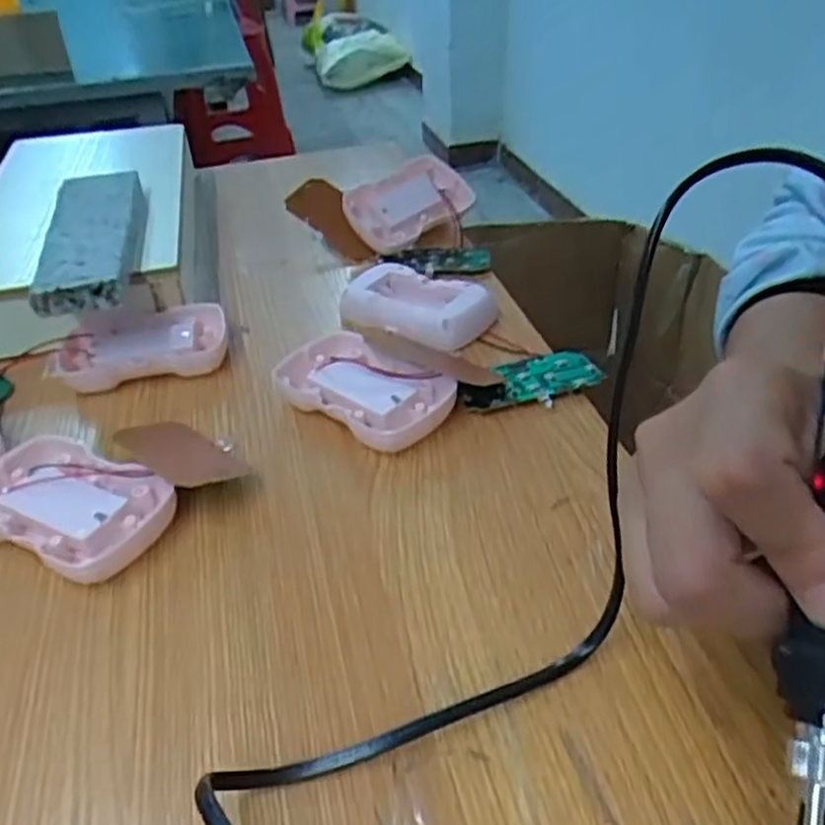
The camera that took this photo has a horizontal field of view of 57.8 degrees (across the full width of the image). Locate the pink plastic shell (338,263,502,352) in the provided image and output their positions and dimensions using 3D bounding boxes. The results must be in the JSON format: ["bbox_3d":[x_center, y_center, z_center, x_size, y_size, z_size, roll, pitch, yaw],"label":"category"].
[{"bbox_3d":[0.004,-0.063,0.433,0.080,0.020,0.054,16,42,24],"label":"pink plastic shell"}]

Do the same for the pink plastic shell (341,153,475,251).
[{"bbox_3d":[0.000,-0.145,0.508,0.097,0.019,0.049,-35,88,-31],"label":"pink plastic shell"}]

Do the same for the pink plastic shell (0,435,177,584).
[{"bbox_3d":[-0.147,0.040,0.318,0.087,0.020,0.053,15,41,23],"label":"pink plastic shell"}]

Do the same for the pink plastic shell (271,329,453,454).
[{"bbox_3d":[-0.025,-0.010,0.372,0.088,0.021,0.053,22,44,30],"label":"pink plastic shell"}]

